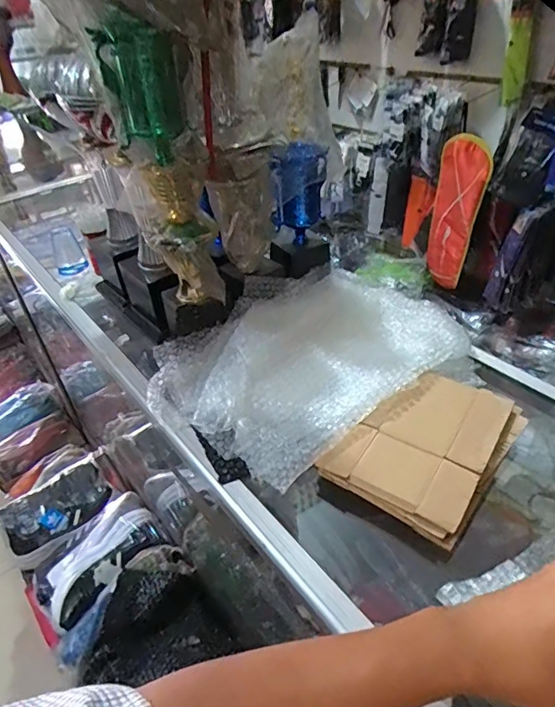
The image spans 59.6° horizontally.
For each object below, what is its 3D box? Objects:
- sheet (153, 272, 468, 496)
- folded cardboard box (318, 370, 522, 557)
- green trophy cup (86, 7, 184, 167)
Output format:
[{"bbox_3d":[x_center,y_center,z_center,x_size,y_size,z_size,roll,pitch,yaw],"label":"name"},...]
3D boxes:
[{"bbox_3d":[0.053,0.001,0.687,0.419,0.064,0.278,-30,44,-27],"label":"sheet"},{"bbox_3d":[0.174,0.102,0.561,0.151,0.027,0.205,25,48,33],"label":"folded cardboard box"},{"bbox_3d":[-0.154,-0.299,0.554,0.057,0.144,0.065,9,41,17],"label":"green trophy cup"}]

